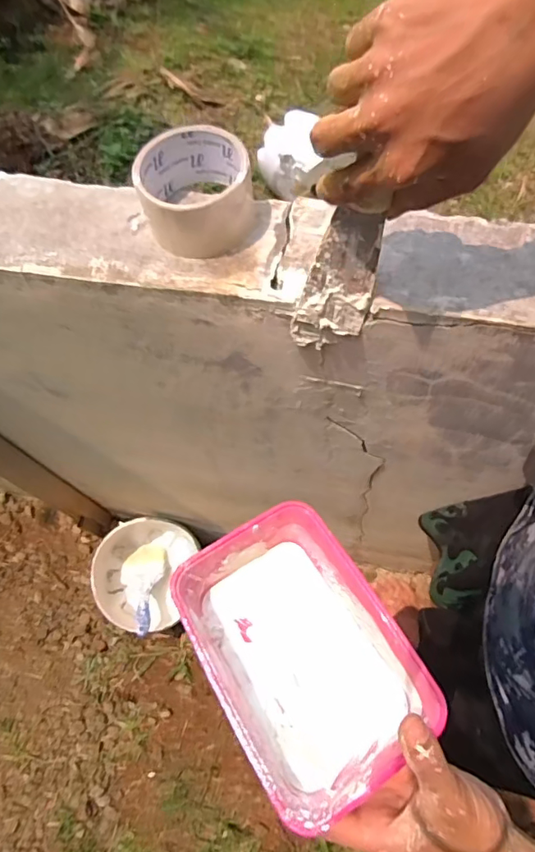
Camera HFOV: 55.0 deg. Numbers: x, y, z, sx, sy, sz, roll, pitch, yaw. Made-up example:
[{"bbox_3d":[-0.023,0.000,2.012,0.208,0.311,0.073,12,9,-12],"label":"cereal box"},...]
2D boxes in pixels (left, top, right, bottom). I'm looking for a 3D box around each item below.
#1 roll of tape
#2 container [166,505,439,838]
[{"bbox_3d":[-0.055,-0.182,0.401,0.085,0.055,0.081,-1,68,3],"label":"roll of tape"},{"bbox_3d":[0.019,0.156,0.354,0.120,0.068,0.174,-26,62,-20],"label":"container"}]

